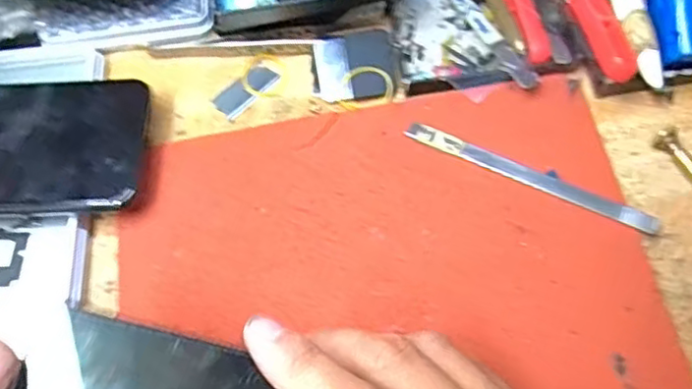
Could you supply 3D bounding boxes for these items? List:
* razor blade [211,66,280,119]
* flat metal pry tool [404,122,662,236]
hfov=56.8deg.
[{"bbox_3d":[-0.057,-0.060,0.364,0.038,0.004,0.017,-41,70,-13],"label":"razor blade"},{"bbox_3d":[0.092,-0.010,0.323,0.129,0.005,0.010,23,70,14],"label":"flat metal pry tool"}]

